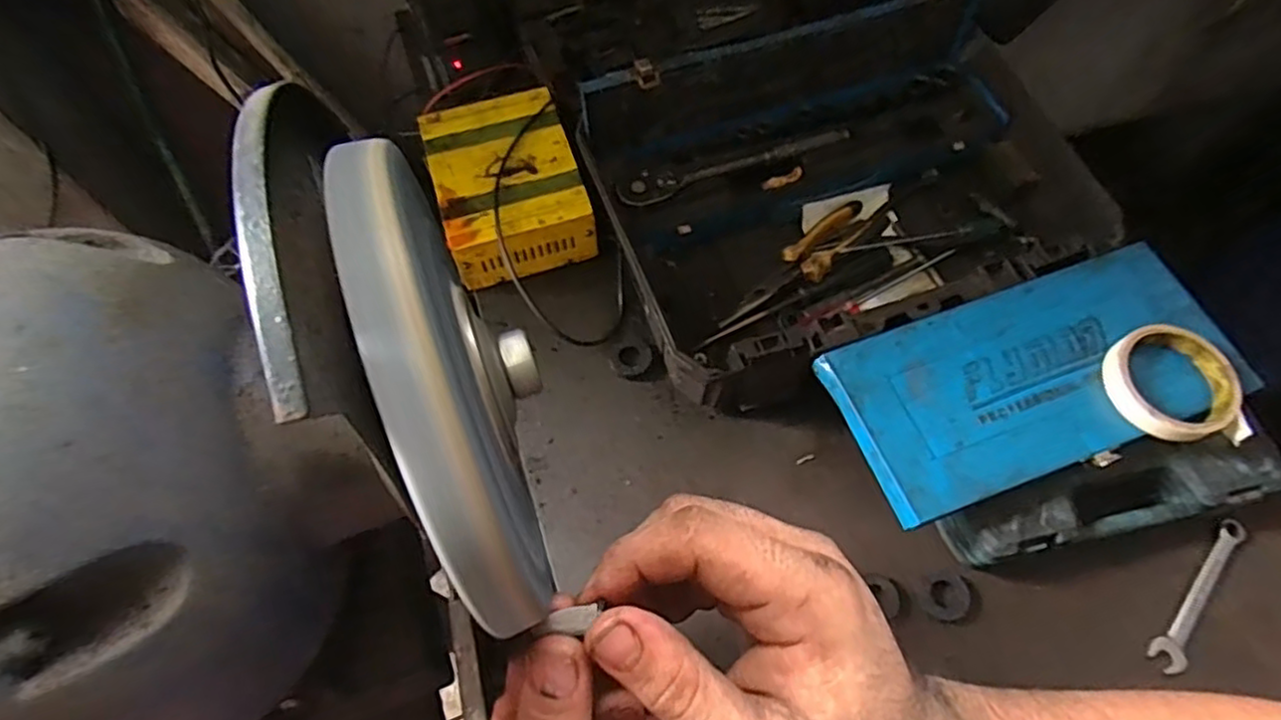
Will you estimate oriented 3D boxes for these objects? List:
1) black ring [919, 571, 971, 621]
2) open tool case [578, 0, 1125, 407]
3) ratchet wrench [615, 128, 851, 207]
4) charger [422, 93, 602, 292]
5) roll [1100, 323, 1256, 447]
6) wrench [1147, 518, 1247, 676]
[{"bbox_3d":[0.246,0.190,0.546,0.036,0.007,0.037,0,65,0],"label":"black ring"},{"bbox_3d":[0.193,-0.175,0.659,0.447,0.117,0.333,-19,67,-9],"label":"open tool case"},{"bbox_3d":[0.094,-0.196,0.677,0.241,0.022,0.026,-19,67,-9],"label":"ratchet wrench"},{"bbox_3d":[-0.134,-0.177,0.679,0.137,0.063,0.185,-17,66,-8],"label":"charger"},{"bbox_3d":[0.413,0.017,0.525,0.093,0.019,0.093,0,65,0],"label":"roll"},{"bbox_3d":[0.450,0.187,0.546,0.024,0.005,0.149,38,71,16],"label":"wrench"}]

